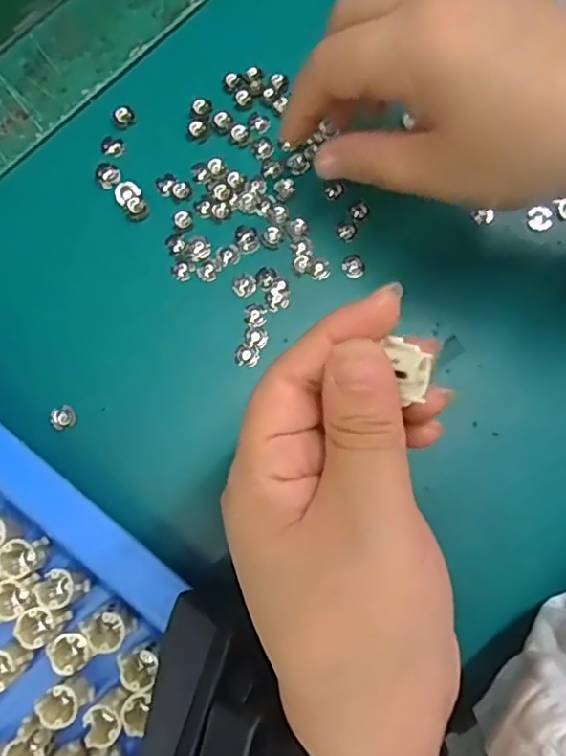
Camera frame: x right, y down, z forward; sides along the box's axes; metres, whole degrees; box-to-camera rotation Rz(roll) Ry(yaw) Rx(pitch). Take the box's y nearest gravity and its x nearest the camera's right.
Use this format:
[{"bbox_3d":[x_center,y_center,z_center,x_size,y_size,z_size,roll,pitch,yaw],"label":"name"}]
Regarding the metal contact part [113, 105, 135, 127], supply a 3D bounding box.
[{"bbox_3d":[-0.075,-0.124,0.283,0.010,0.004,0.010,0,78,0],"label":"metal contact part"}]

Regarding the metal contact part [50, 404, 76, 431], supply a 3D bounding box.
[{"bbox_3d":[-0.094,0.017,0.257,0.010,0.004,0.010,-26,80,-5],"label":"metal contact part"}]

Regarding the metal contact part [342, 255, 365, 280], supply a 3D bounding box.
[{"bbox_3d":[0.033,-0.051,0.276,0.010,0.004,0.011,-32,80,-6],"label":"metal contact part"}]

